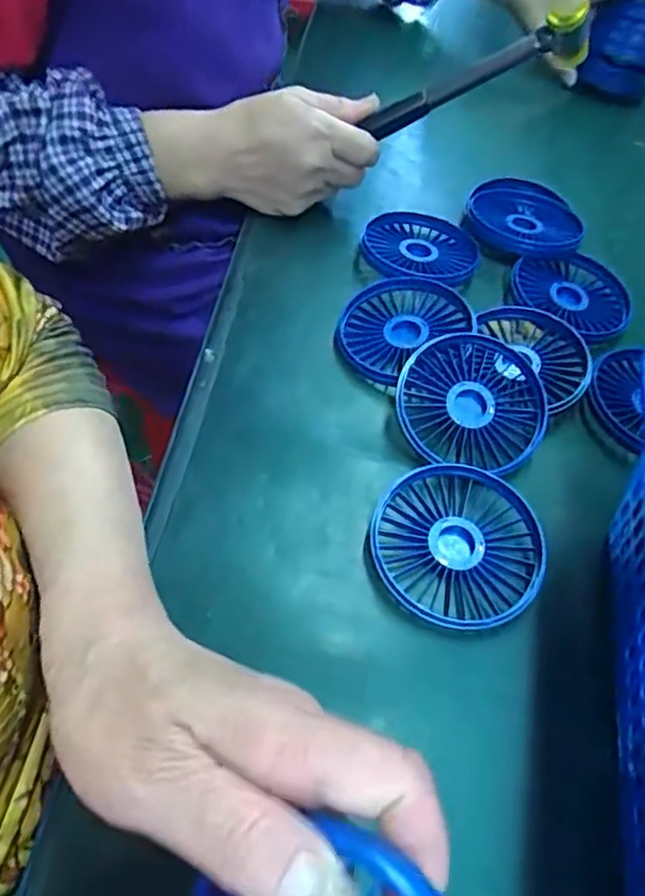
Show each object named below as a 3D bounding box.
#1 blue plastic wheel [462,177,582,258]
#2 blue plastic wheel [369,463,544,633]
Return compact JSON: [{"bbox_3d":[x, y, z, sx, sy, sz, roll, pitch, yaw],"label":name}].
[{"bbox_3d":[0.161,-0.186,0.487,0.087,0.017,0.084,4,58,-6],"label":"blue plastic wheel"},{"bbox_3d":[0.071,0.049,0.318,0.090,0.012,0.083,4,58,-6],"label":"blue plastic wheel"}]

